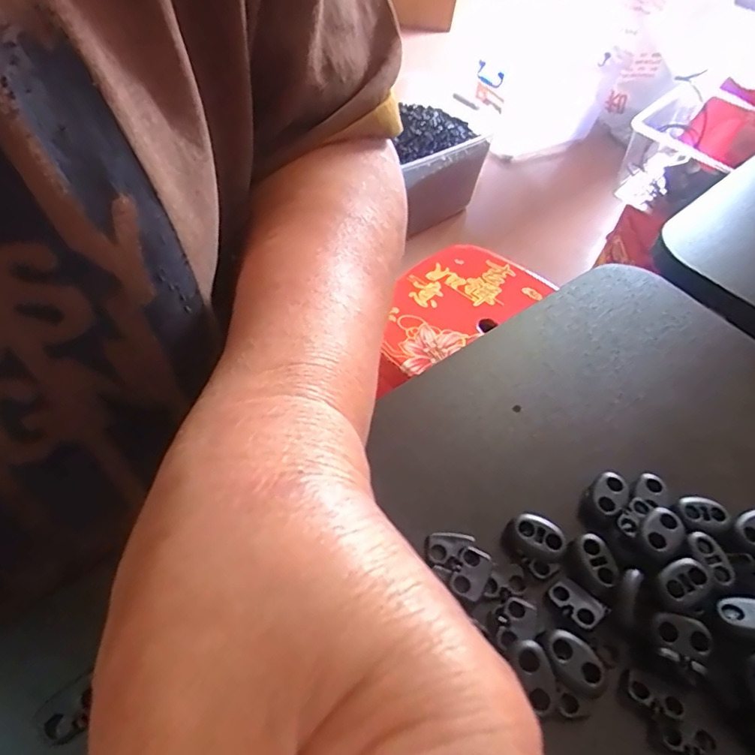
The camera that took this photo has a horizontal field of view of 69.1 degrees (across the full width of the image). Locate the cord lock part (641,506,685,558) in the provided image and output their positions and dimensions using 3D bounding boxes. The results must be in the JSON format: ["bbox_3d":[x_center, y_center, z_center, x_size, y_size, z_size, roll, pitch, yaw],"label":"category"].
[{"bbox_3d":[0.102,0.056,0.197,0.019,0.004,0.013,-34,59,-28],"label":"cord lock part"}]

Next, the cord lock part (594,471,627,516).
[{"bbox_3d":[0.090,0.044,0.211,0.011,0.004,0.020,24,52,16],"label":"cord lock part"}]

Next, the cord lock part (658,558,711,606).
[{"bbox_3d":[0.105,0.070,0.187,0.018,0.004,0.013,-19,53,-19],"label":"cord lock part"}]

